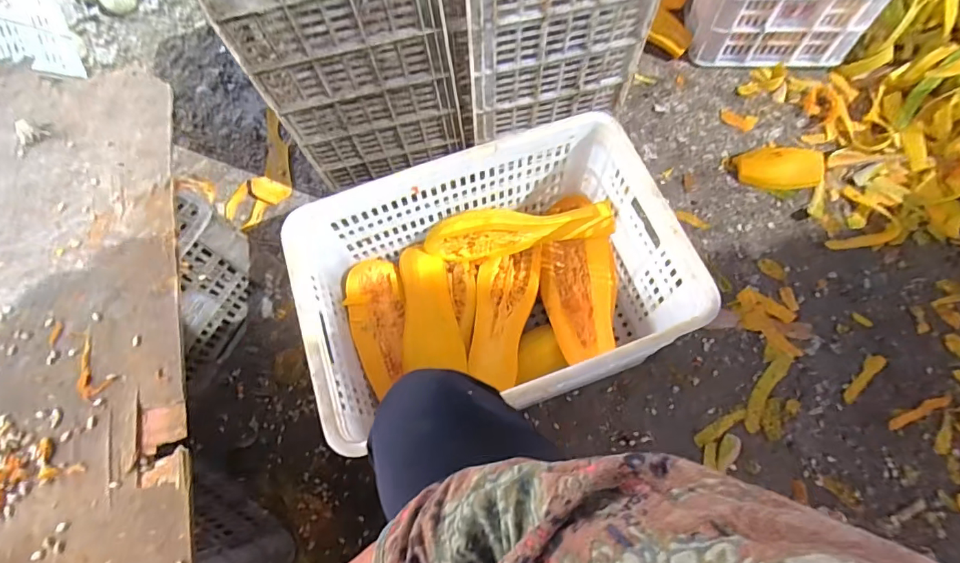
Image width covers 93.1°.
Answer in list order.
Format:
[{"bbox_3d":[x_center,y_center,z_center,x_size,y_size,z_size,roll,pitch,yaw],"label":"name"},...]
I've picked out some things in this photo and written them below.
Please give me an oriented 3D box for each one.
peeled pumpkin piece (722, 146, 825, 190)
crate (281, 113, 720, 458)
[{"bbox_3d":[0.613,-0.236,0.947,0.187,0.053,0.074,9,68,21],"label":"peeled pumpkin piece"},{"bbox_3d":[0.012,0.014,0.733,0.515,0.280,0.341,-18,67,-6],"label":"crate"}]

